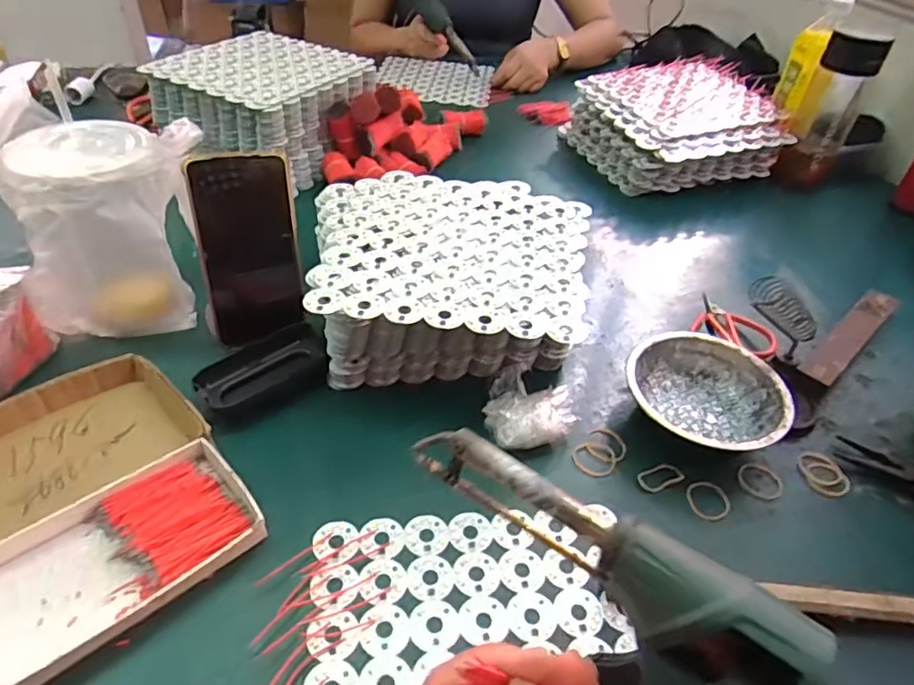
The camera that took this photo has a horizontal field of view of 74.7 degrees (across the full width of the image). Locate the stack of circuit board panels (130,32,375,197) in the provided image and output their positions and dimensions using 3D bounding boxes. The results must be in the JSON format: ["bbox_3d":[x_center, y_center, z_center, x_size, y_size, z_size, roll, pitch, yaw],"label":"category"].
[{"bbox_3d":[-0.255,-0.327,0.817,0.228,0.100,0.214,23,45,19],"label":"stack of circuit board panels"}]

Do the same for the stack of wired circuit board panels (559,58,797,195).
[{"bbox_3d":[0.322,-0.317,0.885,0.247,0.100,0.248,-12,45,-18],"label":"stack of wired circuit board panels"}]

